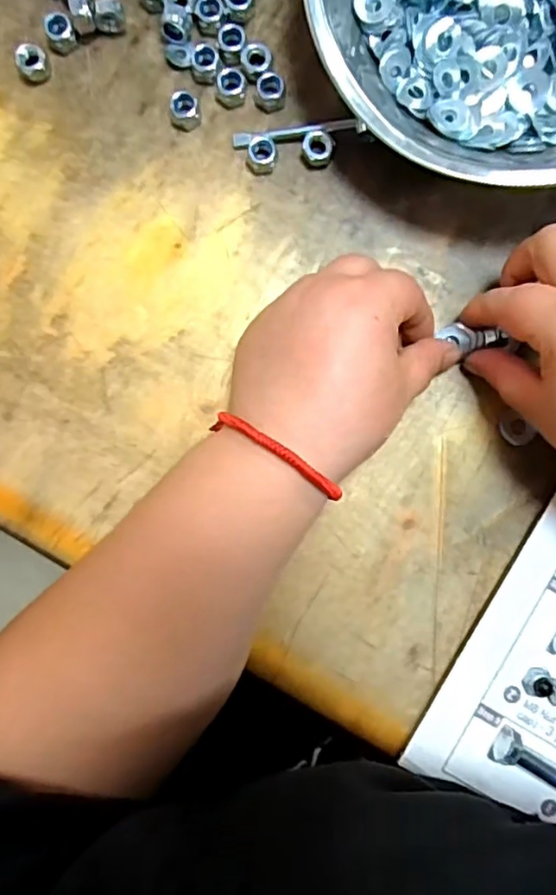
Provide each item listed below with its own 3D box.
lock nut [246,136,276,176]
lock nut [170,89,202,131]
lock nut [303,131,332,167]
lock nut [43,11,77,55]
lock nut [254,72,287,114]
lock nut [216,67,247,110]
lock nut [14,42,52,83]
[{"bbox_3d":[-0.009,-0.155,0.317,0.015,0.008,0.016,0,88,0],"label":"lock nut"},{"bbox_3d":[-0.049,-0.179,0.317,0.016,0.012,0.018,-17,88,-1],"label":"lock nut"},{"bbox_3d":[0.021,-0.158,0.317,0.015,0.009,0.015,8,88,0],"label":"lock nut"},{"bbox_3d":[-0.116,-0.221,0.319,0.015,0.011,0.015,0,88,0],"label":"lock nut"},{"bbox_3d":[-0.004,-0.189,0.318,0.016,0.008,0.017,-13,88,0],"label":"lock nut"},{"bbox_3d":[-0.025,-0.192,0.318,0.015,0.008,0.016,14,88,0],"label":"lock nut"},{"bbox_3d":[-0.129,-0.204,0.318,0.016,0.013,0.014,-32,88,-1],"label":"lock nut"}]

